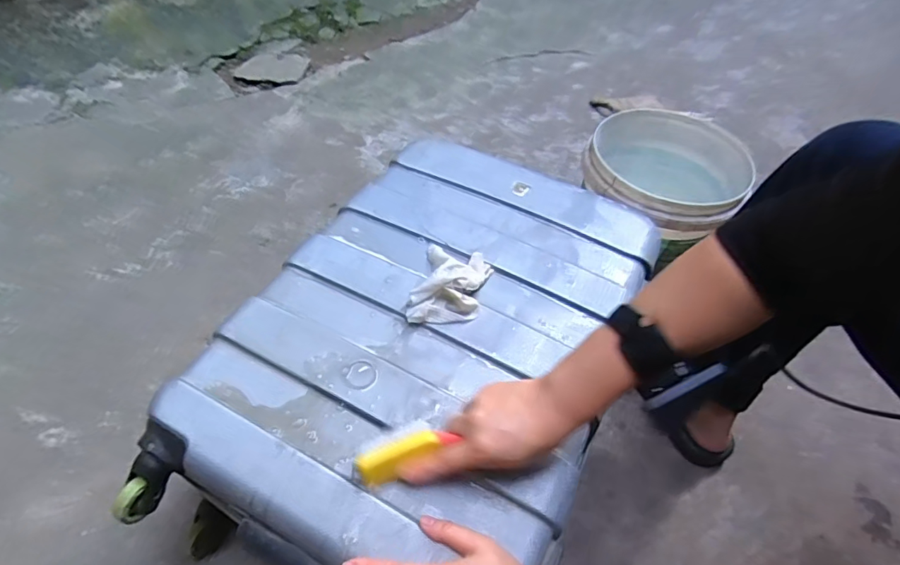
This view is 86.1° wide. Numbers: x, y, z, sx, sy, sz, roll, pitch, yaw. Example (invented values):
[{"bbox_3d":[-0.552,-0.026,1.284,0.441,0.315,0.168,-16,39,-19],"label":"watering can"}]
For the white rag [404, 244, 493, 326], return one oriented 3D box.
[{"bbox_3d":[0.003,-0.003,0.576,0.080,0.038,0.120,12,53,6],"label":"white rag"}]

